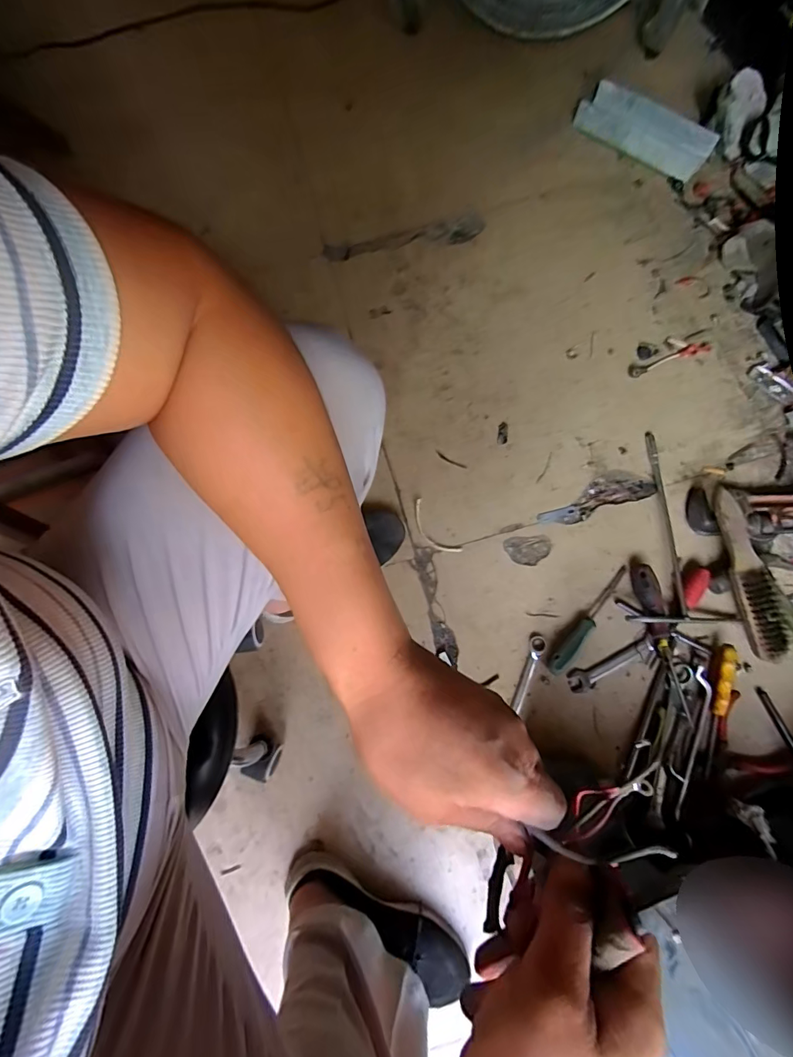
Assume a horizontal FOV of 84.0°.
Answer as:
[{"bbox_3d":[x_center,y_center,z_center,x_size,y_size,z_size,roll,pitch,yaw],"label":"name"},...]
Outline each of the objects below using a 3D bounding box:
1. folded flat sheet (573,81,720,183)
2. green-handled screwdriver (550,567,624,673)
[{"bbox_3d":[0.477,-0.768,0.847,0.254,0.030,0.122,36,81,8],"label":"folded flat sheet"},{"bbox_3d":[0.282,0.132,0.640,0.027,0.026,0.190,39,82,8],"label":"green-handled screwdriver"}]

